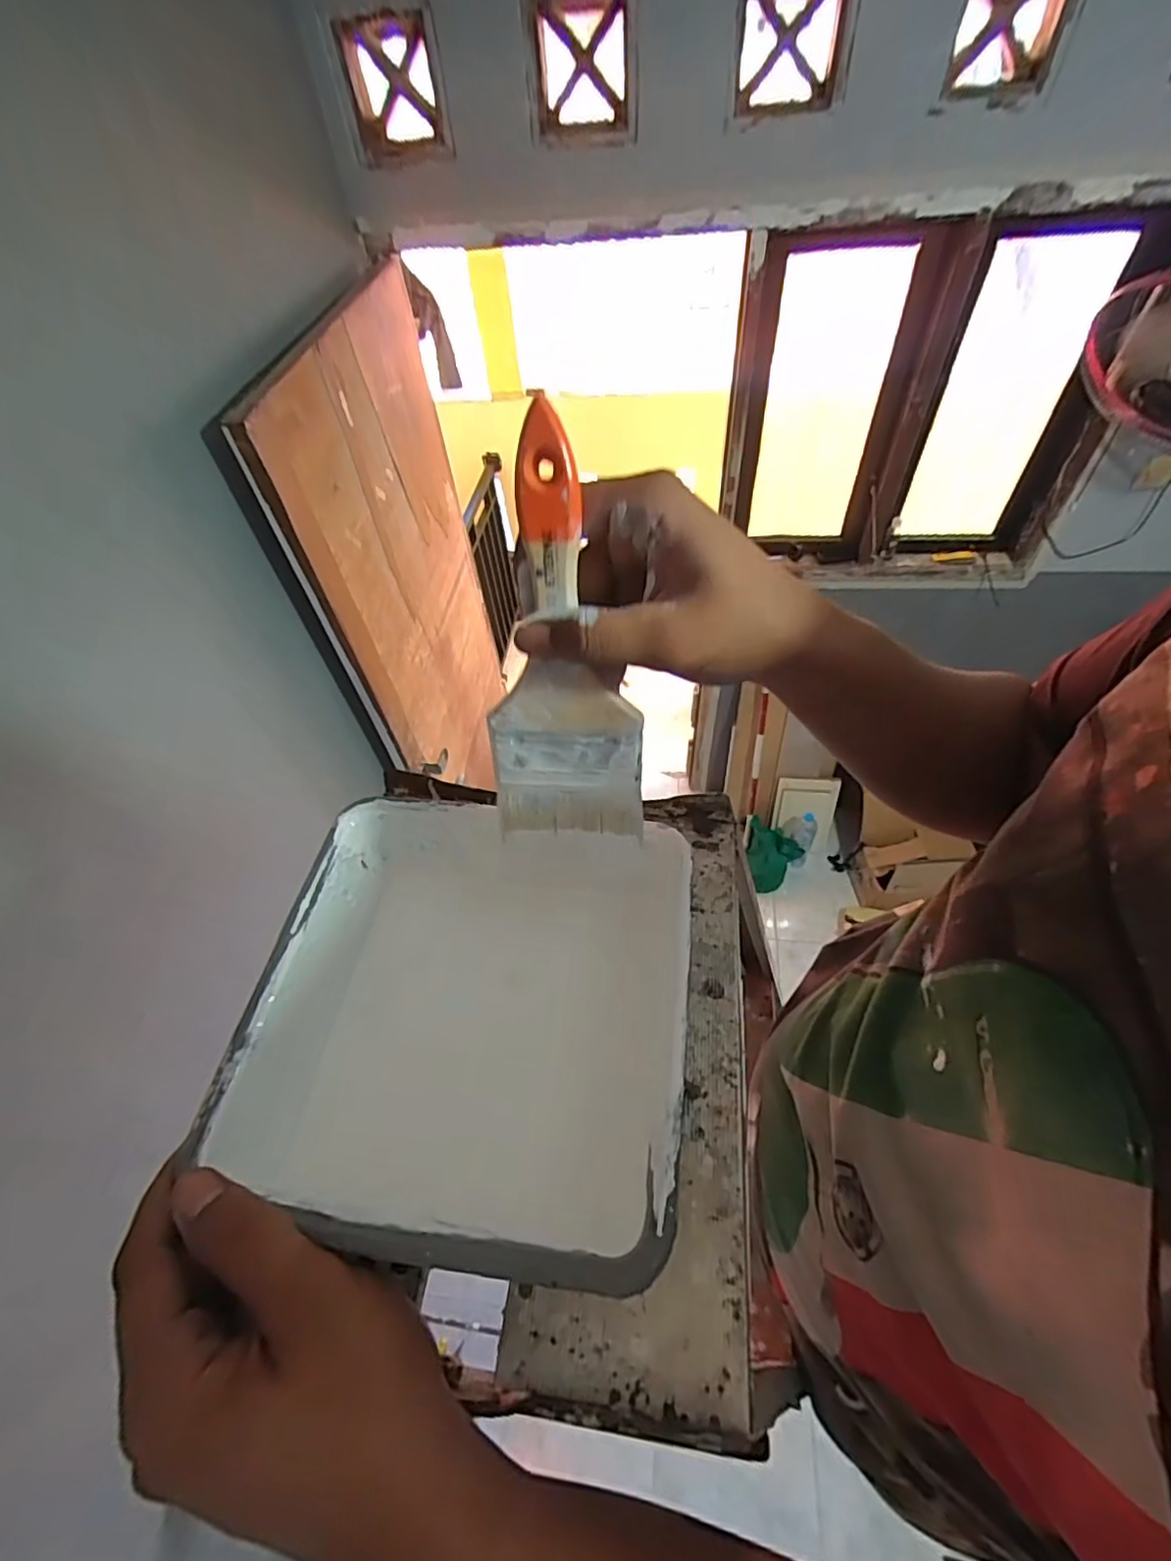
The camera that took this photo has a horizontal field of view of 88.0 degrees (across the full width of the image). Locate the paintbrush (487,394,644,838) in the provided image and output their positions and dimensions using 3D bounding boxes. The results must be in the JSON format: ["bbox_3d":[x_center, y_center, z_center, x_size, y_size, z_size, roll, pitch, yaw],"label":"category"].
[{"bbox_3d":[-0.012,-0.058,0.272,0.070,0.179,0.012,-2,26,4],"label":"paintbrush"}]

